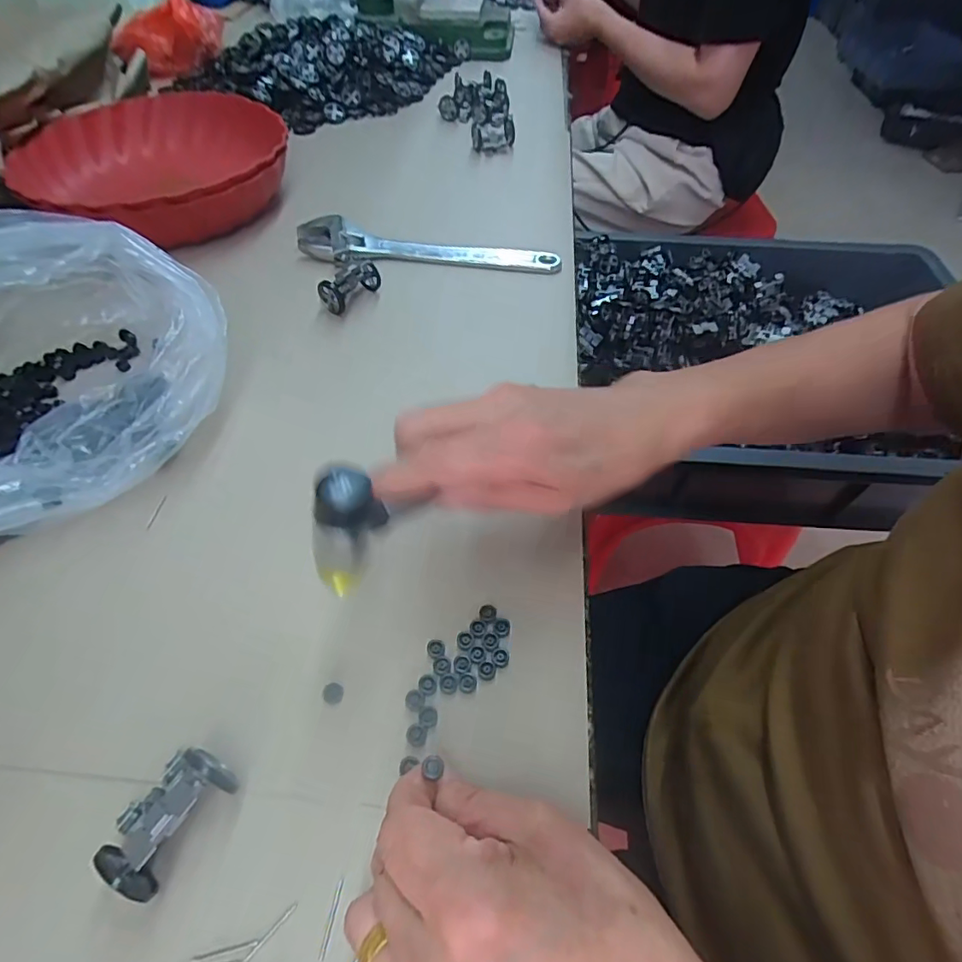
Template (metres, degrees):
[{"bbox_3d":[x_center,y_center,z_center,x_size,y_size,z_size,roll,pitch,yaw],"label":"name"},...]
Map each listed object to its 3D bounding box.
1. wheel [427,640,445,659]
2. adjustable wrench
[{"bbox_3d":[-0.023,0.086,0.268,0.009,0.004,0.010,12,55,7],"label":"wheel"},{"bbox_3d":[-0.049,-0.220,0.487,0.239,0.016,0.046,3,54,0],"label":"adjustable wrench"}]

